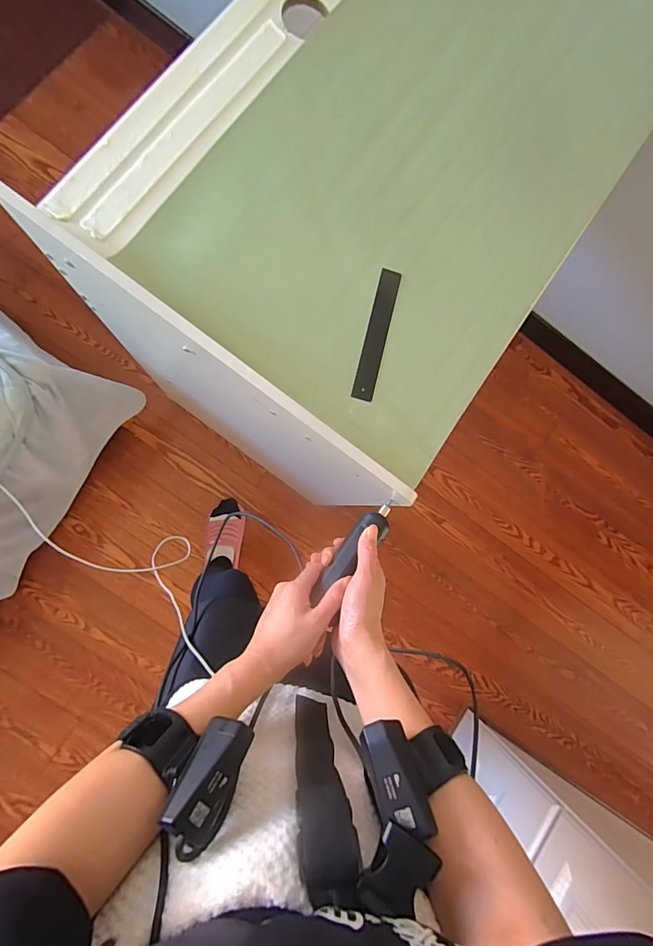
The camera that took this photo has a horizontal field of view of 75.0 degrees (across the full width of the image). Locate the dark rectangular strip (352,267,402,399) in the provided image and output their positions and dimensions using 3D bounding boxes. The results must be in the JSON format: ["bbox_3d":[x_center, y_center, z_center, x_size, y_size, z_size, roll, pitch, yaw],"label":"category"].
[{"bbox_3d":[0.057,-0.157,0.481,0.026,0.004,0.155,15,83,-9],"label":"dark rectangular strip"}]

